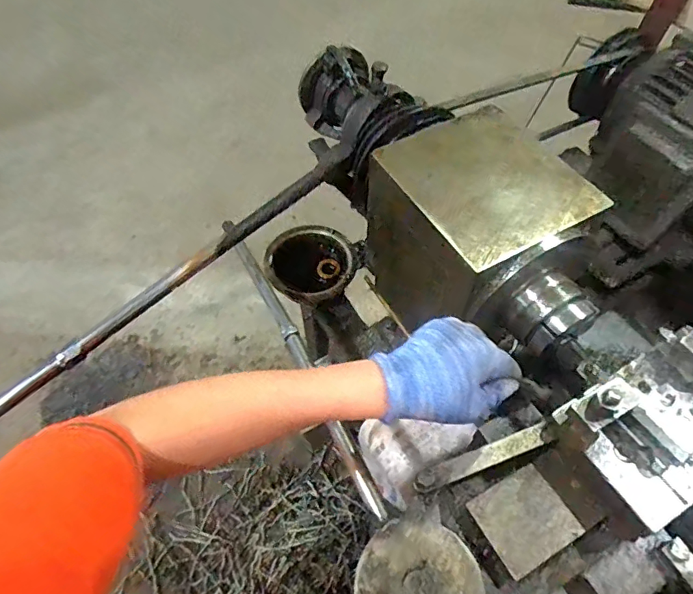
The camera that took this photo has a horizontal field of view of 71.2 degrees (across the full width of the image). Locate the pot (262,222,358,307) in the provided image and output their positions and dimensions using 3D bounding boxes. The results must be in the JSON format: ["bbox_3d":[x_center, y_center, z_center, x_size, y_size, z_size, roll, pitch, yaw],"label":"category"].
[{"bbox_3d":[-0.054,-0.049,0.724,0.127,0.054,0.124,0,57,0],"label":"pot"}]

